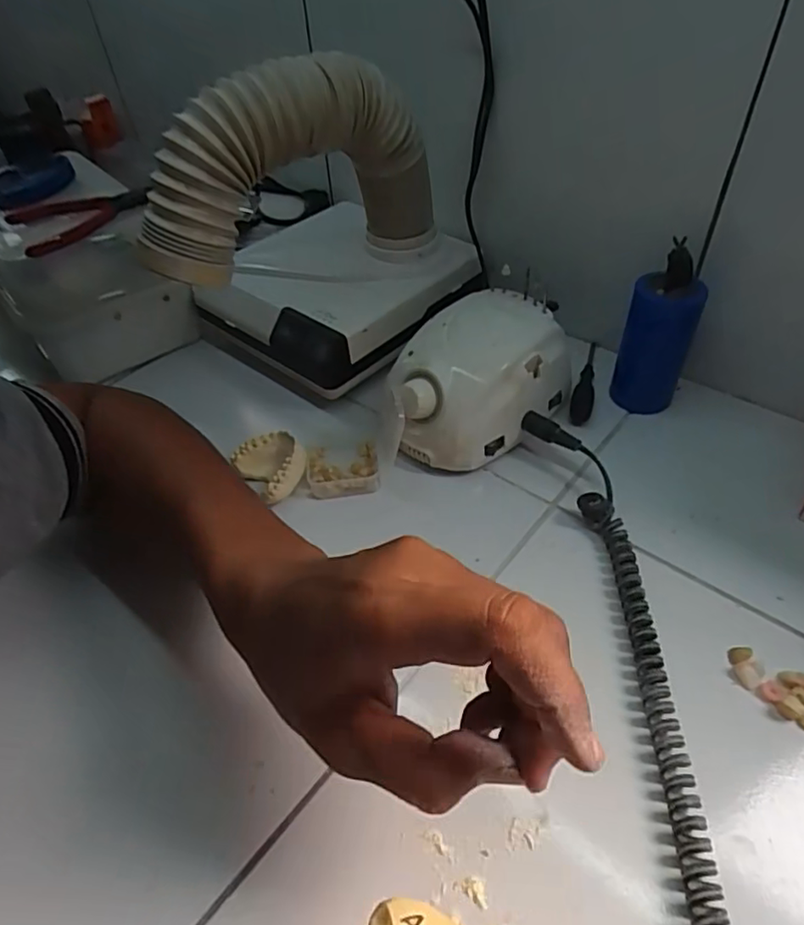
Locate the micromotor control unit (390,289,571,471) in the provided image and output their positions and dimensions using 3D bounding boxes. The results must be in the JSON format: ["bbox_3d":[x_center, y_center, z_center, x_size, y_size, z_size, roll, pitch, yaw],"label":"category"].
[{"bbox_3d":[0.056,-0.061,0.461,0.098,0.080,0.139,34,57,31],"label":"micromotor control unit"}]

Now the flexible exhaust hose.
[{"bbox_3d":[-0.065,-0.186,0.404,0.054,0.142,0.229,31,56,30],"label":"flexible exhaust hose"}]

